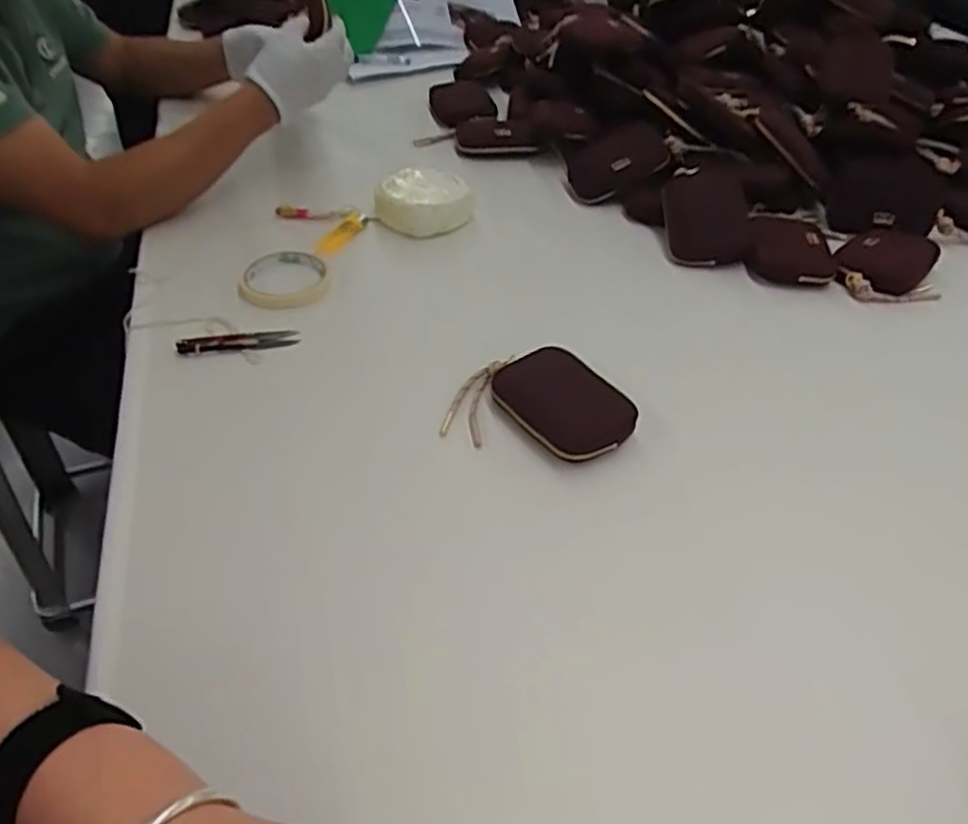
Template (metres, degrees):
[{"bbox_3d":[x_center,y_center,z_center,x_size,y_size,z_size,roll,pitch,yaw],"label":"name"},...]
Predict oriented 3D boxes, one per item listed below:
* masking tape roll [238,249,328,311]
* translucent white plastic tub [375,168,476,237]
[{"bbox_3d":[-0.198,-0.132,0.702,0.087,0.016,0.083,-1,44,-4],"label":"masking tape roll"},{"bbox_3d":[-0.067,-0.243,0.817,0.109,0.041,0.087,2,44,0],"label":"translucent white plastic tub"}]

